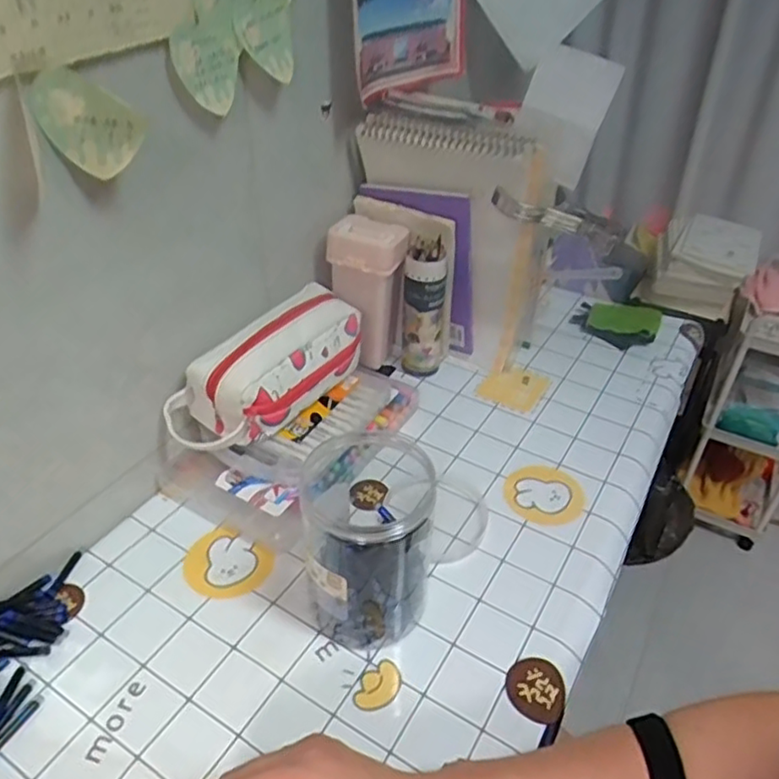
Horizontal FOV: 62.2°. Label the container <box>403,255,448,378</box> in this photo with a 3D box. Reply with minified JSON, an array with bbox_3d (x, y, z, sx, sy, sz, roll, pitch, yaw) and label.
[{"bbox_3d":[0.040,-0.090,0.765,0.048,0.160,0.046,5,37,4],"label":"container"}]

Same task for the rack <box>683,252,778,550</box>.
[{"bbox_3d":[0.894,0.019,1.512,0.269,0.556,0.431,28,45,29],"label":"rack"}]

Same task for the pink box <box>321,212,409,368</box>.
[{"bbox_3d":[-0.025,-0.112,0.774,0.083,0.168,0.066,15,39,16],"label":"pink box"}]

